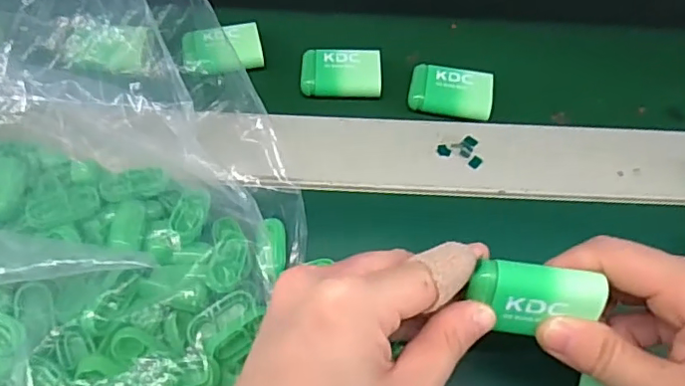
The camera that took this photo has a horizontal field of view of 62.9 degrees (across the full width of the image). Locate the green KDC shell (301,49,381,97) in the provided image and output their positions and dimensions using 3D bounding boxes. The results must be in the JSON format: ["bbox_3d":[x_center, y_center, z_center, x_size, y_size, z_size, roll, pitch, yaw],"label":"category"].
[{"bbox_3d":[-0.001,-0.076,0.360,0.050,0.014,0.033,0,60,-3],"label":"green KDC shell"}]

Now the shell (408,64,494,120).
[{"bbox_3d":[0.068,-0.063,0.352,0.050,0.010,0.036,7,60,1],"label":"shell"}]

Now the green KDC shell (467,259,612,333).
[{"bbox_3d":[0.075,0.040,0.222,0.048,0.030,0.014,6,18,4],"label":"green KDC shell"}]

